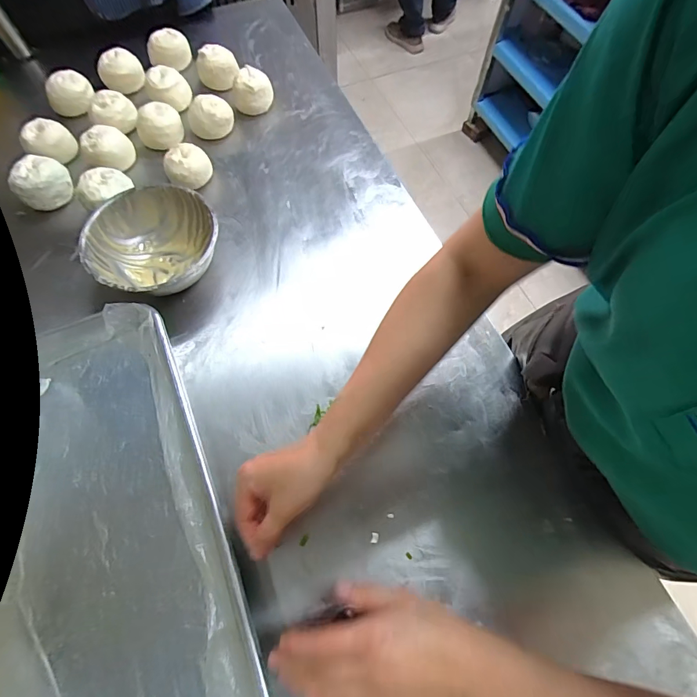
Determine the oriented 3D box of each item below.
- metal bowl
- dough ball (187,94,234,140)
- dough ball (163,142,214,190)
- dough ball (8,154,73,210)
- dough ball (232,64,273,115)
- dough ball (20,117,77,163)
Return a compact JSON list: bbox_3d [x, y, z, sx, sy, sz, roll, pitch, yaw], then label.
[{"bbox_3d":[-0.256,-0.134,0.522,0.160,0.071,0.161,1,66,-2],"label":"metal bowl"},{"bbox_3d":[-0.234,-0.396,0.648,0.075,0.038,0.063,-12,67,-7],"label":"dough ball"},{"bbox_3d":[-0.248,-0.282,0.602,0.069,0.043,0.068,1,66,-2],"label":"dough ball"},{"bbox_3d":[-0.468,-0.256,0.587,0.075,0.043,0.071,1,66,-2],"label":"dough ball"},{"bbox_3d":[-0.167,-0.453,0.670,0.070,0.045,0.061,-11,67,-7],"label":"dough ball"},{"bbox_3d":[-0.488,-0.339,0.625,0.072,0.045,0.067,1,66,-2],"label":"dough ball"}]

